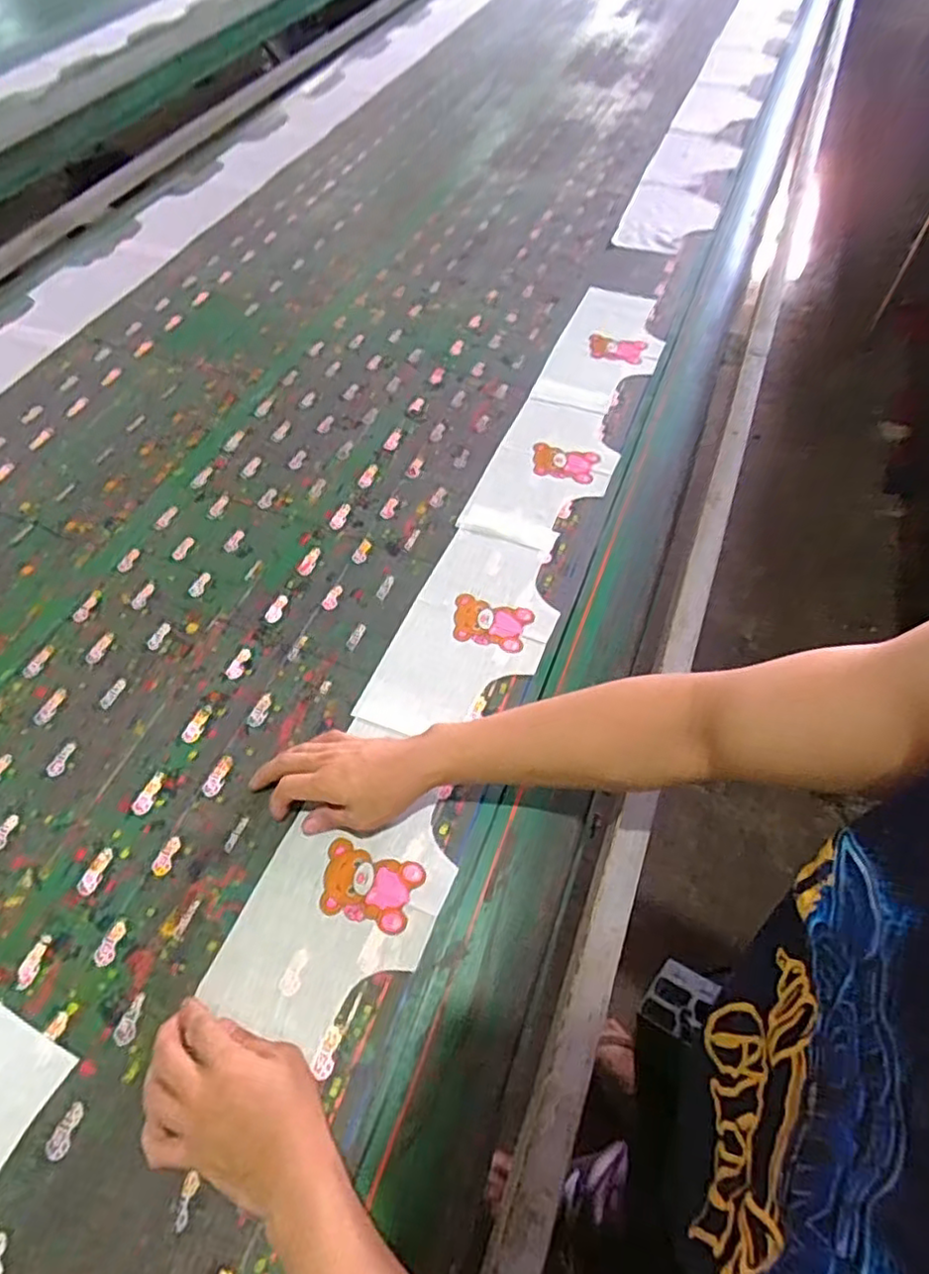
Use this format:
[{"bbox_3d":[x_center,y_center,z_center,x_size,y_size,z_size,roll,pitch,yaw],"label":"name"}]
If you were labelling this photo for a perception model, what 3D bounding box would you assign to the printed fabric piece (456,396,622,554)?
[{"bbox_3d":[0.108,-0.212,0.838,0.149,0.009,0.259,20,60,13],"label":"printed fabric piece"}]

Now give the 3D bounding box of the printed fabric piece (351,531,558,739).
[{"bbox_3d":[0.009,-0.004,0.703,0.149,0.007,0.267,20,60,13],"label":"printed fabric piece"}]

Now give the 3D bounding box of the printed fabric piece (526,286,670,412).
[{"bbox_3d":[0.218,-0.439,0.982,0.145,0.011,0.300,19,60,13],"label":"printed fabric piece"}]

